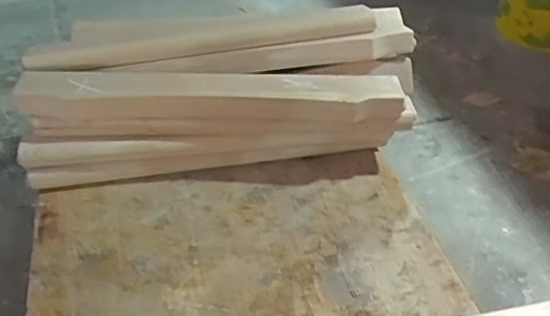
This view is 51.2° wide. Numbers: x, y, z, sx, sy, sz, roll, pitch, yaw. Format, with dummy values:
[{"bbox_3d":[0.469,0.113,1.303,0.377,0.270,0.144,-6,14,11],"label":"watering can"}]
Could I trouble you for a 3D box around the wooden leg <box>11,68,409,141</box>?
[{"bbox_3d":[-0.077,-0.073,0.752,0.481,0.059,0.086,-3,38,-4],"label":"wooden leg"}]

